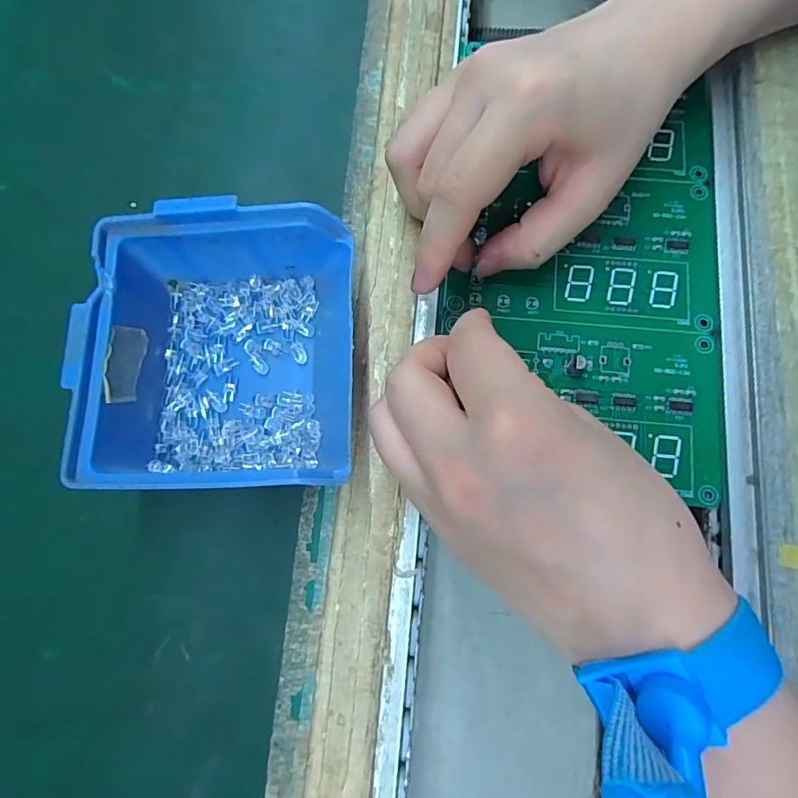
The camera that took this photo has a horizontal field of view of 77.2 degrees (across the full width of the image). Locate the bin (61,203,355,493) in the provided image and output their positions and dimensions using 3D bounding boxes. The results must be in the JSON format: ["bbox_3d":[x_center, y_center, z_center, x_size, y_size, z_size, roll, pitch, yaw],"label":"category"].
[{"bbox_3d":[-0.067,-0.017,0.196,0.097,0.051,0.101,0,78,1],"label":"bin"}]

